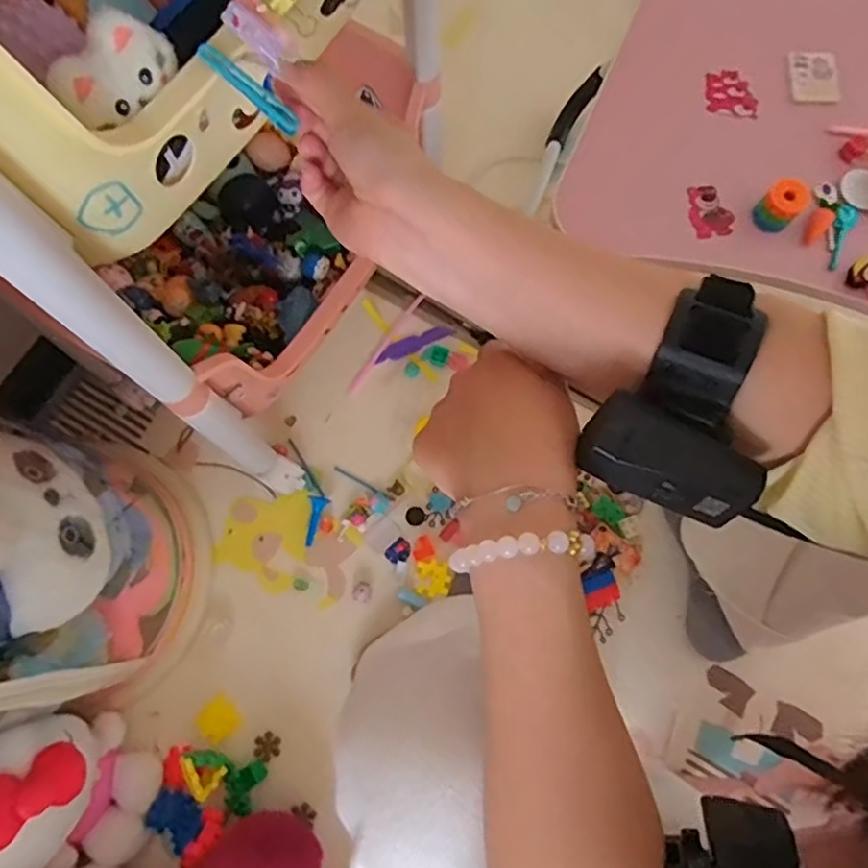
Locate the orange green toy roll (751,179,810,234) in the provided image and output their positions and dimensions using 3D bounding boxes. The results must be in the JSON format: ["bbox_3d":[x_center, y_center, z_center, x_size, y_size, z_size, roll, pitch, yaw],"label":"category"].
[{"bbox_3d":[0.273,-0.180,0.507,0.029,0.034,0.030,0,75,0],"label":"orange green toy roll"}]

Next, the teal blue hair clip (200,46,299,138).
[{"bbox_3d":[-0.094,-0.177,0.331,0.058,0.007,0.010,39,77,-15],"label":"teal blue hair clip"}]

